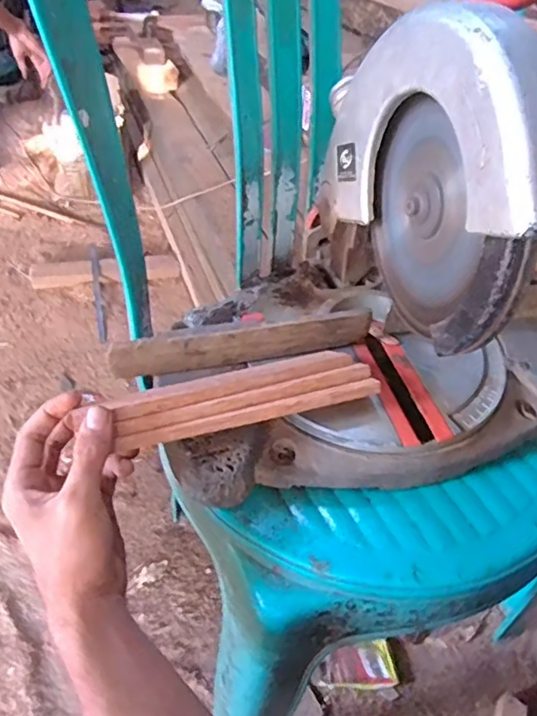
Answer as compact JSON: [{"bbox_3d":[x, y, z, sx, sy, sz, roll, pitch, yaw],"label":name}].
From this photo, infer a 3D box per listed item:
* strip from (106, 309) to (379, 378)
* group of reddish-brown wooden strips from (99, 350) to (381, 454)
[{"bbox_3d":[-0.018,-0.012,0.468,0.215,0.033,0.013,-7,45,-11],"label":"strip"},{"bbox_3d":[-0.015,0.027,0.424,0.197,0.017,0.052,-13,57,-20],"label":"group of reddish-brown wooden strips"}]

